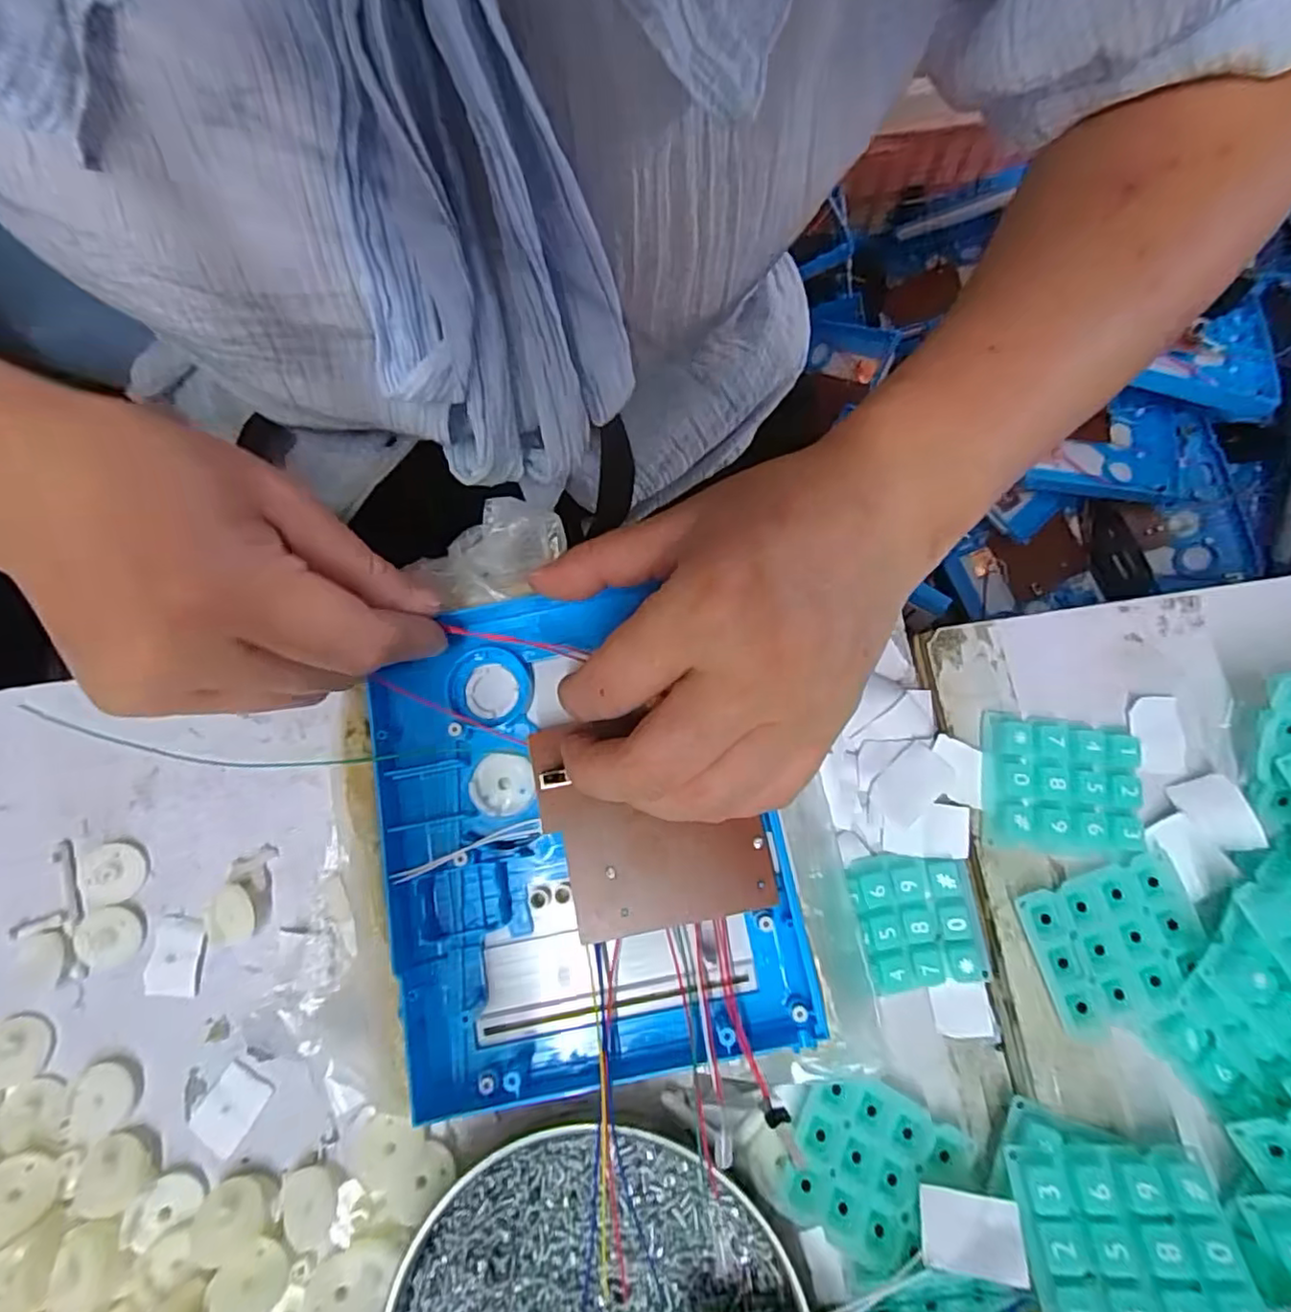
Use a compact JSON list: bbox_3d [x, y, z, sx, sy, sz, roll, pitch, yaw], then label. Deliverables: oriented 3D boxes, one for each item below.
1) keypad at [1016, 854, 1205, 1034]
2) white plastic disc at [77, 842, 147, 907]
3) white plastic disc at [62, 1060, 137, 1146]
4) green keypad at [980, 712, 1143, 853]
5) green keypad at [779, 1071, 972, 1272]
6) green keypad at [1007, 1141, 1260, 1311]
[{"bbox_3d":[0.167,0.102,0.223,0.055,0.004,0.049,-19,78,-2],"label":"keypad"},{"bbox_3d":[-0.214,0.087,0.255,0.023,0.005,0.023,0,77,2],"label":"white plastic disc"},{"bbox_3d":[-0.202,0.165,0.237,0.021,0.006,0.025,-2,77,1],"label":"white plastic disc"},{"bbox_3d":[0.154,0.048,0.237,0.054,0.011,0.048,7,78,3],"label":"green keypad"},{"bbox_3d":[0.079,0.177,0.220,0.057,0.004,0.048,28,64,4],"label":"green keypad"},{"bbox_3d":[0.146,0.178,0.193,0.055,0.007,0.046,-6,49,11],"label":"green keypad"}]

